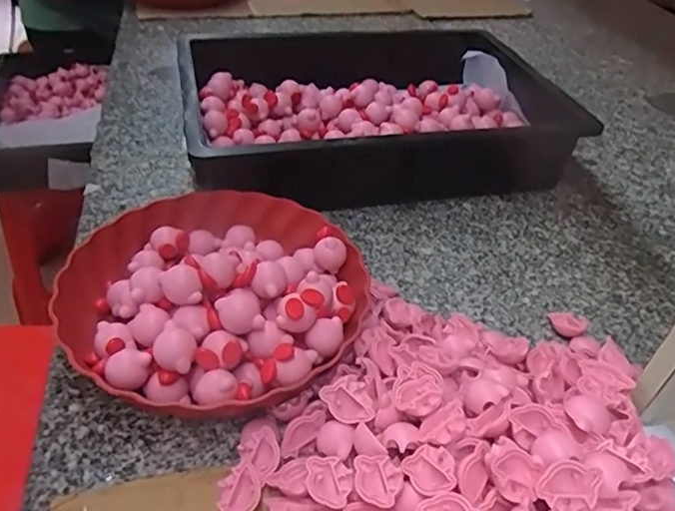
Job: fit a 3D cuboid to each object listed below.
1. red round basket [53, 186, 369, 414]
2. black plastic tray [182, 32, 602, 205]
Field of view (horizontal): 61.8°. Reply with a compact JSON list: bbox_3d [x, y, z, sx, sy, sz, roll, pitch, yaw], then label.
[{"bbox_3d":[-0.100,0.021,0.468,0.234,0.074,0.239,3,41,-3],"label":"red round basket"},{"bbox_3d":[0.035,-0.188,0.712,0.433,0.089,0.323,-7,43,-14],"label":"black plastic tray"}]

